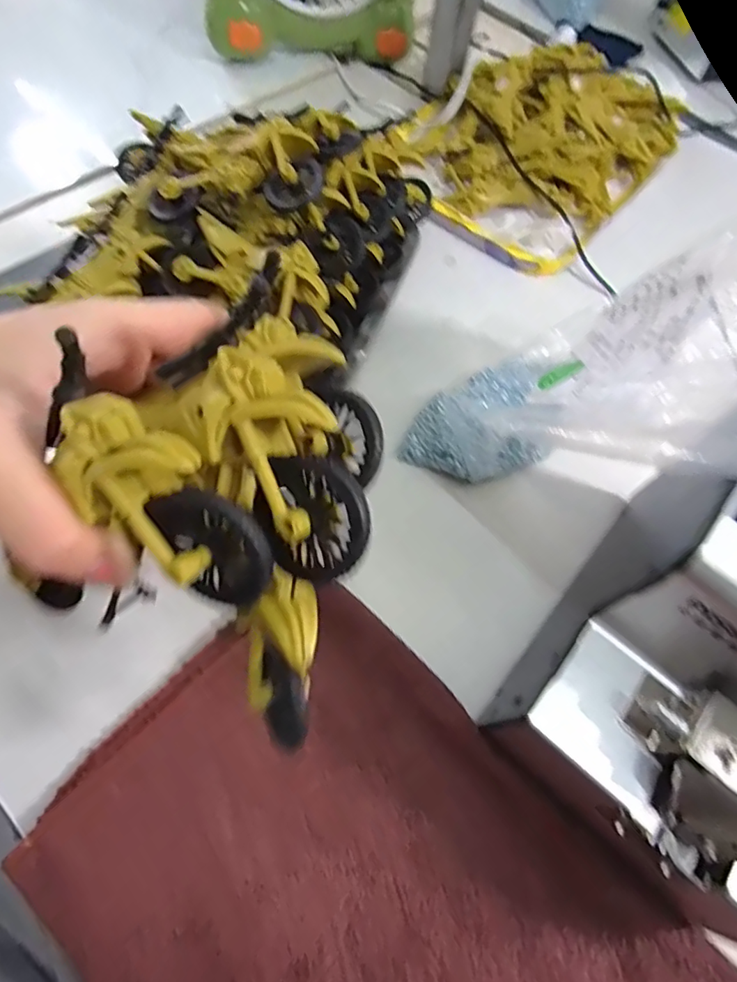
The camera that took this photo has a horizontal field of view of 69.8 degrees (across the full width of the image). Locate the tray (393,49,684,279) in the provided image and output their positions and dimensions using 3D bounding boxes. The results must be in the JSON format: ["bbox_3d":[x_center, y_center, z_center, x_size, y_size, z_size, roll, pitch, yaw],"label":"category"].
[{"bbox_3d":[0.162,-0.318,0.470,0.178,0.057,0.299,38,67,13],"label":"tray"}]

